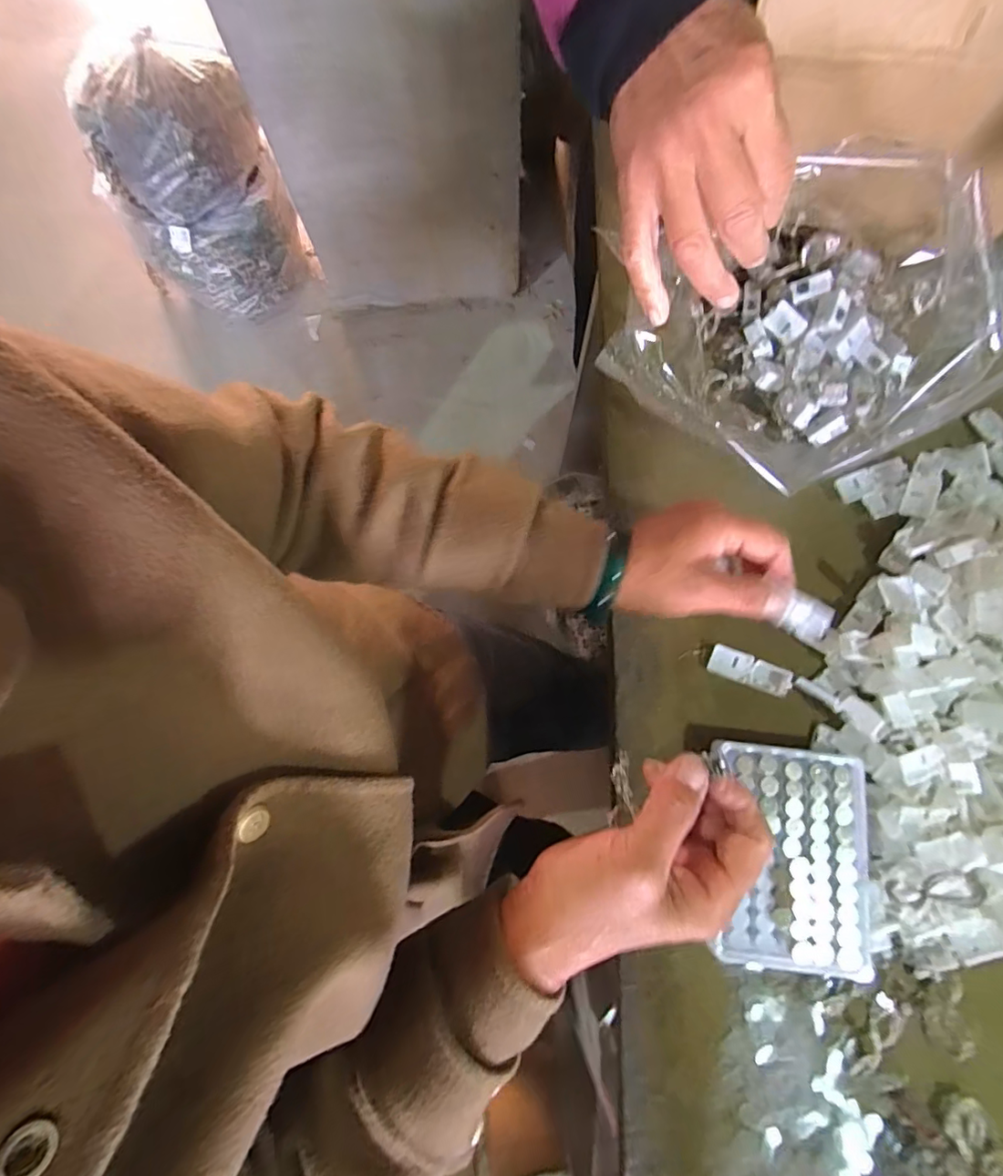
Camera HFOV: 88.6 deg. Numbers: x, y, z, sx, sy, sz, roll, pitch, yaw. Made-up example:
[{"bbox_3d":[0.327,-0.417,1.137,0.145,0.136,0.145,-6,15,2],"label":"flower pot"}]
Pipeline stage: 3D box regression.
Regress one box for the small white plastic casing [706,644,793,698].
[{"bbox_3d":[0.178,0.060,0.369,0.056,0.012,0.020,20,78,6],"label":"small white plastic casing"}]

